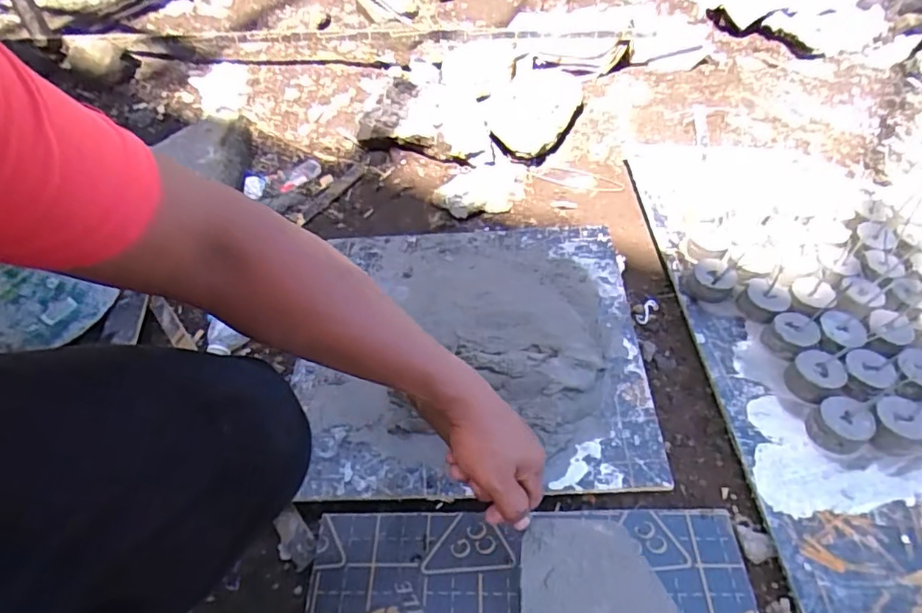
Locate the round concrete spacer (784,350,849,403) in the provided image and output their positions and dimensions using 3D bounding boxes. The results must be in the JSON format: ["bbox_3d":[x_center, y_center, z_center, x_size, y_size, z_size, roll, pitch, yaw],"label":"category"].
[{"bbox_3d":[0.405,0.081,0.666,0.064,0.028,0.053,-27,51,-20],"label":"round concrete spacer"}]

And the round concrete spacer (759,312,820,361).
[{"bbox_3d":[0.401,0.036,0.708,0.056,0.030,0.052,-2,47,2],"label":"round concrete spacer"}]

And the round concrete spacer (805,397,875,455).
[{"bbox_3d":[0.406,0.128,0.626,0.056,0.031,0.056,-2,47,2],"label":"round concrete spacer"}]

